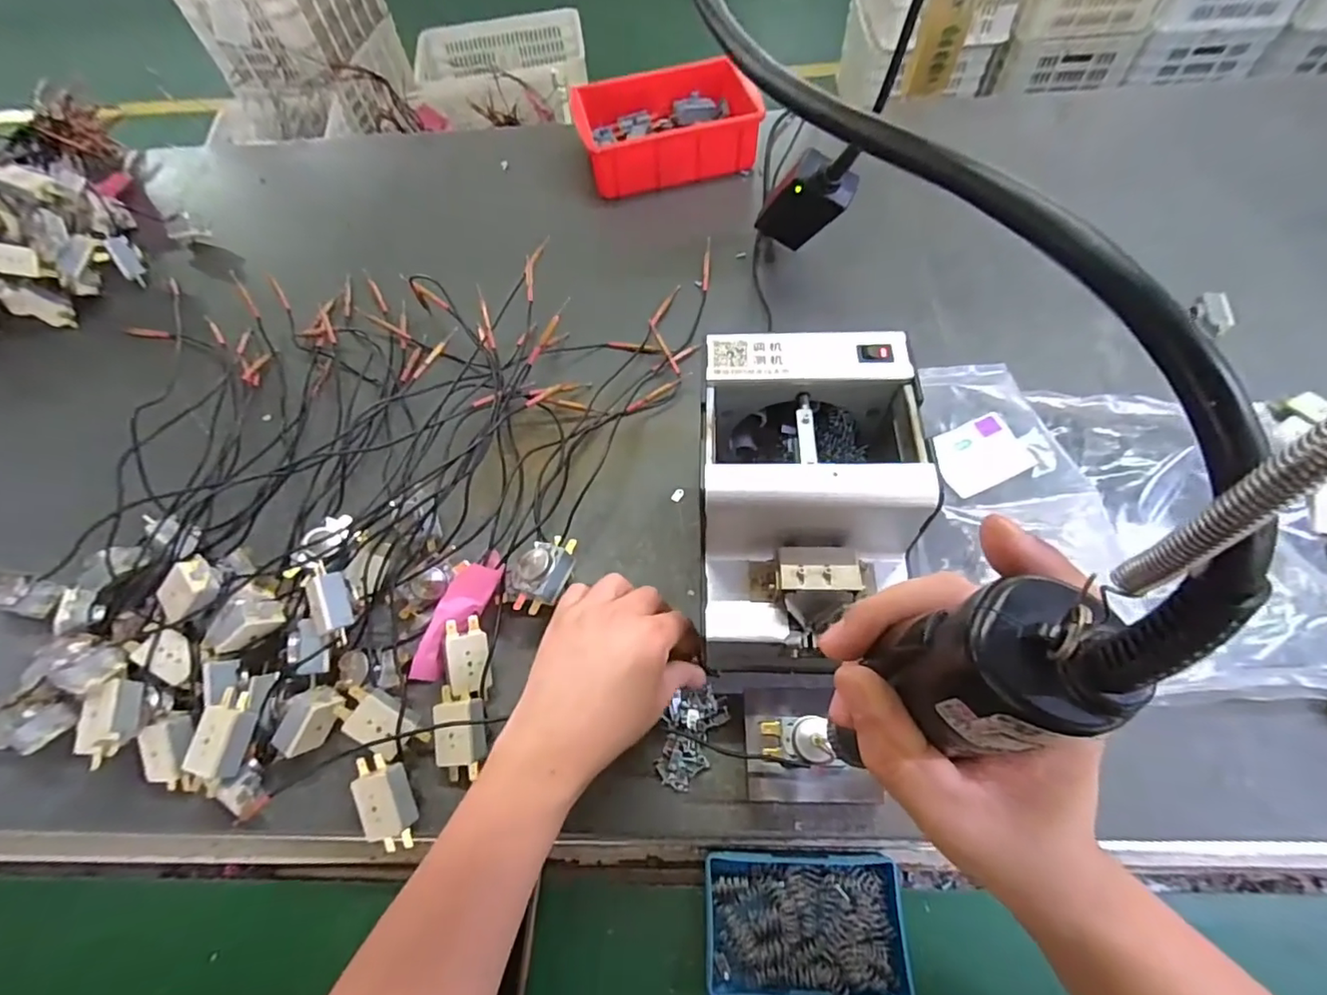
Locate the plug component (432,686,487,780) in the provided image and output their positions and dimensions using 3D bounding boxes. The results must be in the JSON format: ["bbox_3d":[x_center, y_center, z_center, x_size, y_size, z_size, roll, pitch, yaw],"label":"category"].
[{"bbox_3d":[-0.133,0.154,0.376,0.032,0.025,0.054,-9,62,-1],"label":"plug component"}]

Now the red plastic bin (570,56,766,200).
[{"bbox_3d":[0.003,-0.435,0.667,0.203,0.058,0.139,-12,62,-3],"label":"red plastic bin"}]

